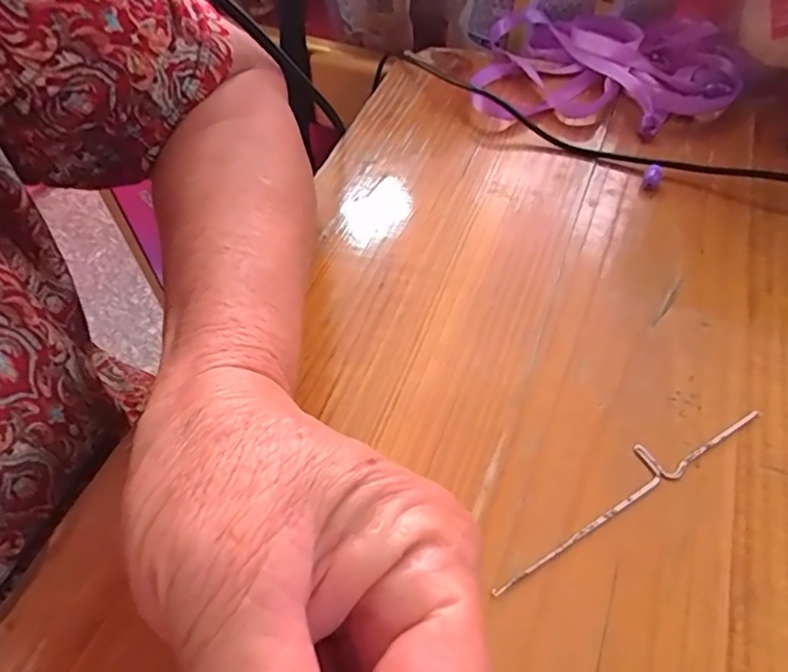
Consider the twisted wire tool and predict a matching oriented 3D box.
[{"bbox_3d":[0.083,0.052,0.210,0.124,0.004,0.016,-25,56,-16],"label":"twisted wire tool"}]

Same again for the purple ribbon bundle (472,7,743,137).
[{"bbox_3d":[0.131,-0.173,0.364,0.150,0.022,0.128,5,53,6],"label":"purple ribbon bundle"}]

